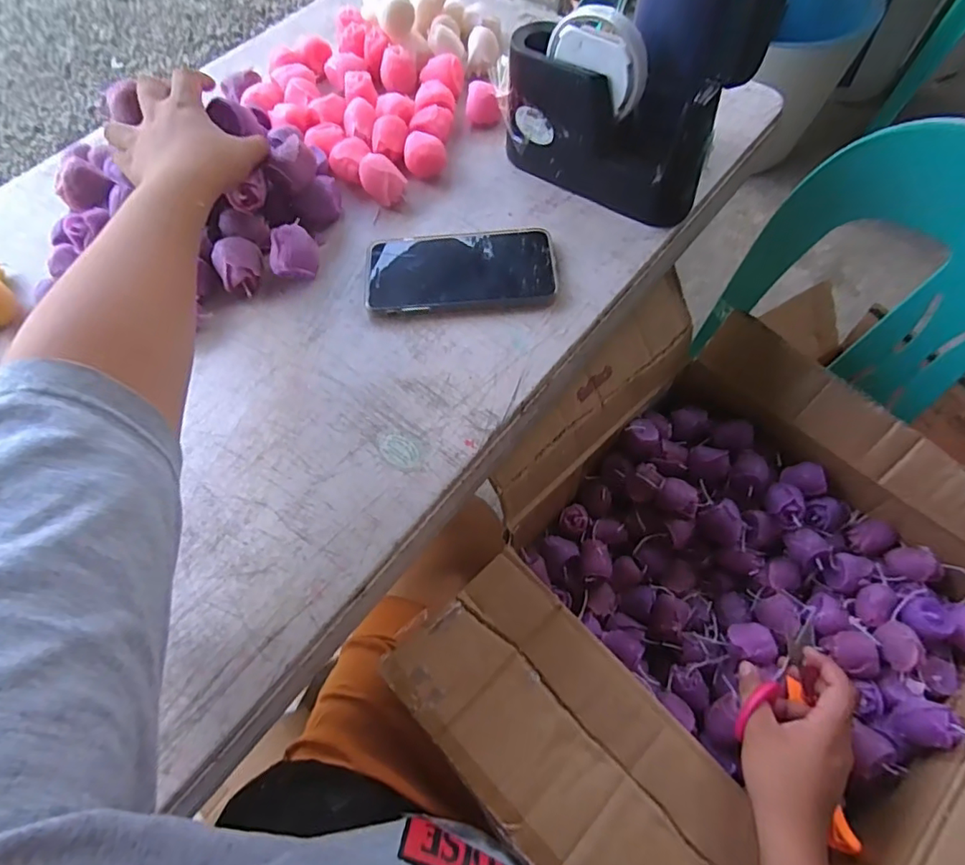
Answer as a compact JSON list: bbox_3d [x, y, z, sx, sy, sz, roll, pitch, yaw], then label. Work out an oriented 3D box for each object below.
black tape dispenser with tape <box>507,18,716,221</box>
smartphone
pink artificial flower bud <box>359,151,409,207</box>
[{"bbox_3d":[0.104,-0.260,0.457,0.183,0.101,0.060,30,68,16],"label":"black tape dispenser with tape"},{"bbox_3d":[-0.019,-0.140,0.451,0.156,0.009,0.087,-5,63,0],"label":"smartphone"},{"bbox_3d":[-0.092,-0.233,0.492,0.037,0.030,0.031,41,71,20],"label":"pink artificial flower bud"}]

